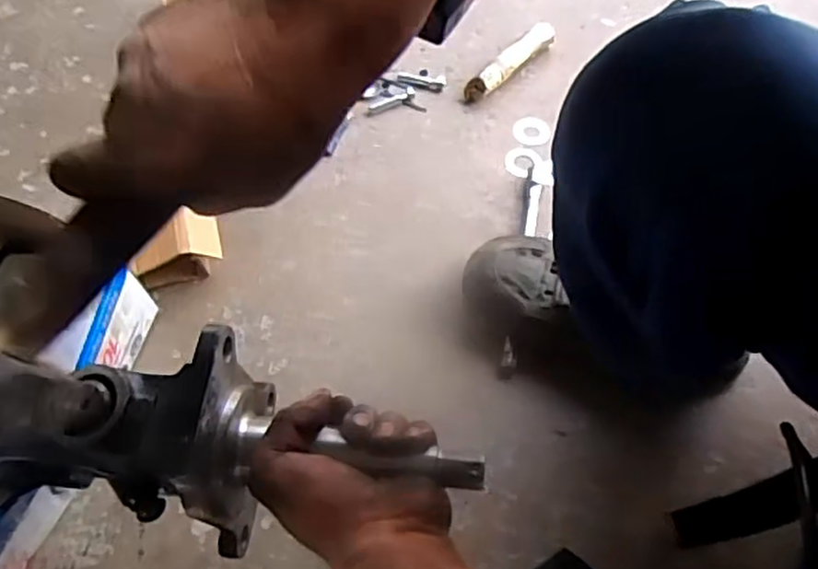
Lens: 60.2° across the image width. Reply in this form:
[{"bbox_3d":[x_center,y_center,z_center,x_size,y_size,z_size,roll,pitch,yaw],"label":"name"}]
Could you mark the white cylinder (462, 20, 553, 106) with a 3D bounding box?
[{"bbox_3d":[0.128,-0.279,0.893,0.030,0.029,0.161,38,64,19],"label":"white cylinder"}]

